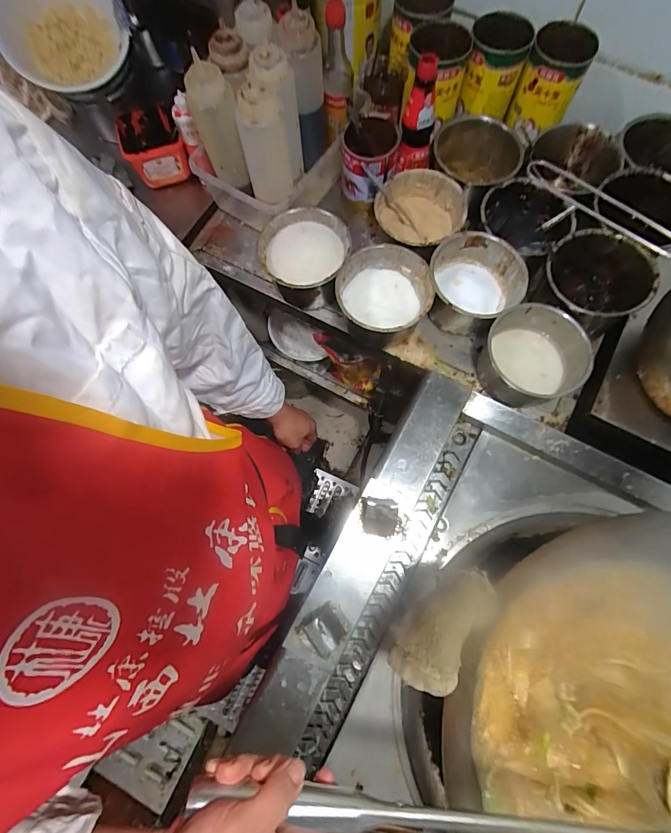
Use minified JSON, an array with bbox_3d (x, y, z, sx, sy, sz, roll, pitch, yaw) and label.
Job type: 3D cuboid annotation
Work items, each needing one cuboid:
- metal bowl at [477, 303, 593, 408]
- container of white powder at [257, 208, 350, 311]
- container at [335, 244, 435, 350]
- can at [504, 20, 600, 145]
[{"bbox_3d":[0.313,-0.095,0.613,0.137,0.086,0.139,-1,75,2],"label":"metal bowl"},{"bbox_3d":[-0.050,-0.271,0.683,0.143,0.091,0.148,4,75,3],"label":"container of white powder"},{"bbox_3d":[0.080,-0.199,0.656,0.150,0.092,0.151,2,75,3],"label":"container"},{"bbox_3d":[0.358,-0.562,0.649,0.095,0.130,0.106,24,77,8],"label":"can"}]

